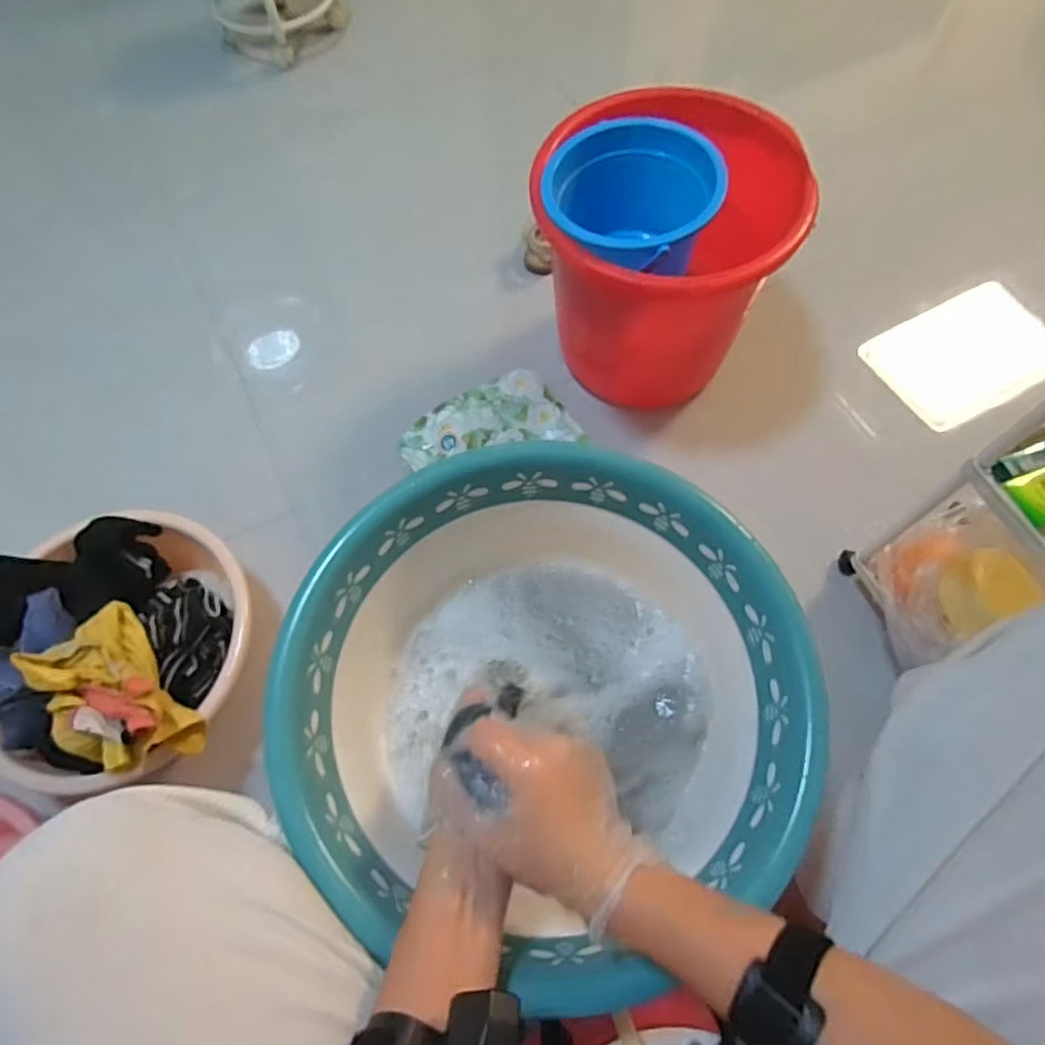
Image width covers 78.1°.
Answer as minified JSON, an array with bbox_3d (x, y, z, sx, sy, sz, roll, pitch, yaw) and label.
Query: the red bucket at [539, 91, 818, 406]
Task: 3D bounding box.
[{"bbox_3d":[0.184,-0.343,0.884,0.316,0.298,0.301,-1,66,3],"label":"red bucket"}]

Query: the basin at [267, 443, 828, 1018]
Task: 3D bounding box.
[{"bbox_3d":[0.013,0.129,0.497,0.360,0.133,0.340,-1,66,3],"label":"basin"}]

